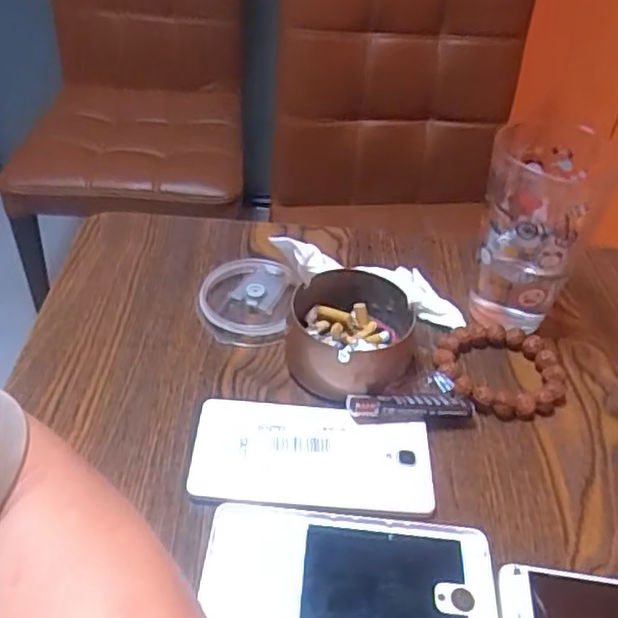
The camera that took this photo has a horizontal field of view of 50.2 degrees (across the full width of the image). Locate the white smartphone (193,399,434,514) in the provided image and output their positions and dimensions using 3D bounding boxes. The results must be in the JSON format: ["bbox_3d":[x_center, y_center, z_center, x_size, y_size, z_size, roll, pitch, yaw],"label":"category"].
[{"bbox_3d":[0.002,0.090,0.399,0.142,0.014,0.068,5,41,-1],"label":"white smartphone"}]

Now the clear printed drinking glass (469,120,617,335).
[{"bbox_3d":[0.159,-0.054,0.478,0.076,0.143,0.085,22,44,17],"label":"clear printed drinking glass"}]

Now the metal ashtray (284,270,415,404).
[{"bbox_3d":[0.029,0.021,0.456,0.088,0.046,0.085,11,42,5],"label":"metal ashtray"}]

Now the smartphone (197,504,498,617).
[{"bbox_3d":[0.022,0.145,0.346,0.151,0.007,0.075,6,41,0],"label":"smartphone"}]

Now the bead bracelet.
[{"bbox_3d":[0.133,0.044,0.463,0.089,0.017,0.075,4,41,-2],"label":"bead bracelet"}]

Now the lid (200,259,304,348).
[{"bbox_3d":[-0.046,-0.008,0.500,0.071,0.020,0.078,3,41,-3],"label":"lid"}]

